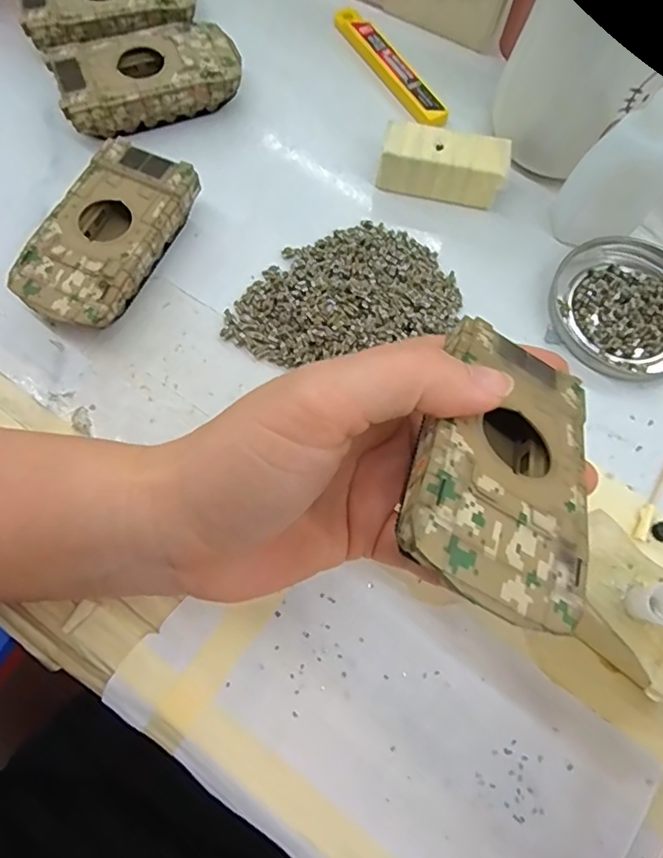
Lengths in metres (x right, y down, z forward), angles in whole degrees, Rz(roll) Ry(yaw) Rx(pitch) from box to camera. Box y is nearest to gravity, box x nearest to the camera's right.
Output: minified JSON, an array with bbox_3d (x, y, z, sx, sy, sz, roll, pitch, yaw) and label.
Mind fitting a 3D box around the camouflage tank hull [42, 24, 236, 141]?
[{"bbox_3d":[-0.099,-0.194,0.304,0.096,0.027,0.050,-25,73,-10],"label":"camouflage tank hull"}]

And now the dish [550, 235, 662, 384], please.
[{"bbox_3d":[0.155,-0.063,0.280,0.082,0.009,0.077,0,70,-1],"label":"dish"}]

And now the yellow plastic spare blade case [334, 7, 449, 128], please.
[{"bbox_3d":[0.034,-0.217,0.327,0.018,0.005,0.104,-30,74,-11],"label":"yellow plastic spare blade case"}]

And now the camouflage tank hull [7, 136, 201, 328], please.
[{"bbox_3d":[-0.108,-0.091,0.268,0.049,0.026,0.096,24,72,7],"label":"camouflage tank hull"}]

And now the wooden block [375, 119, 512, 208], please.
[{"bbox_3d":[0.059,-0.140,0.294,0.064,0.026,0.026,9,70,2],"label":"wooden block"}]

